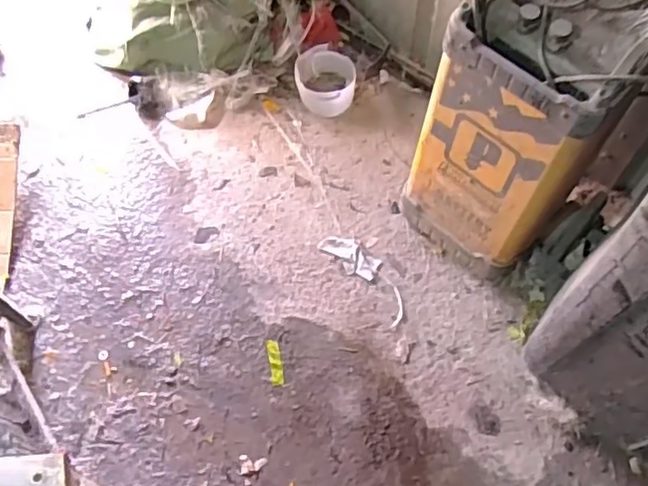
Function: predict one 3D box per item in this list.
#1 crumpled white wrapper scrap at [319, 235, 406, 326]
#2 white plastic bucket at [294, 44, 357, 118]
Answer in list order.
[{"bbox_3d":[0.101,0.070,1.477,0.083,0.005,0.266,-37,68,-19],"label":"crumpled white wrapper scrap"},{"bbox_3d":[0.006,-0.429,1.652,0.154,0.143,0.138,-5,62,-4],"label":"white plastic bucket"}]

